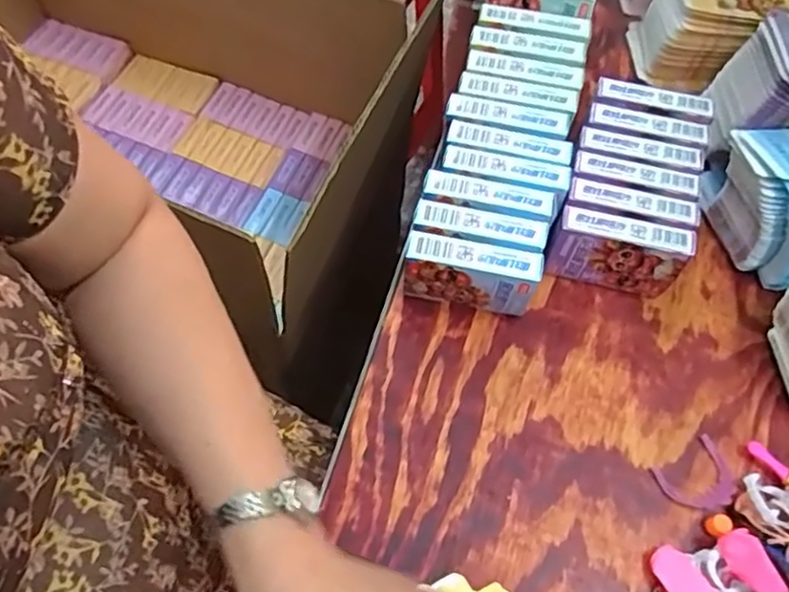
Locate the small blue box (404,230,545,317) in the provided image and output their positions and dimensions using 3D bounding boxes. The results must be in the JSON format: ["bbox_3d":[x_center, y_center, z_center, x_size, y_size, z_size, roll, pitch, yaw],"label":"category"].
[{"bbox_3d":[0.053,-0.012,0.486,0.091,0.067,0.022,13,65,3],"label":"small blue box"}]

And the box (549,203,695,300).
[{"bbox_3d":[0.160,-0.030,0.500,0.091,0.066,0.023,13,65,3],"label":"box"}]

